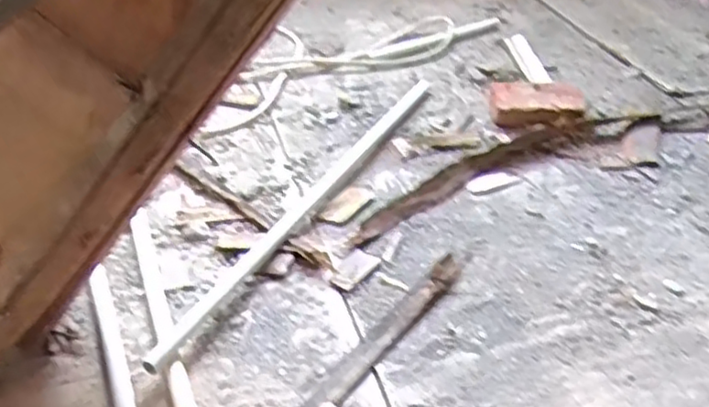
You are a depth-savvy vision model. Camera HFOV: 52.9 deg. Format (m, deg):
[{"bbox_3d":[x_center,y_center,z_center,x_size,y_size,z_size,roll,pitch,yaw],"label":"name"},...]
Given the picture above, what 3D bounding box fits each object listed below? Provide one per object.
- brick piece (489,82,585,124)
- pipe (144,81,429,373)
[{"bbox_3d":[0.326,-0.175,1.279,0.162,0.047,0.113,6,38,8],"label":"brick piece"},{"bbox_3d":[-0.047,-0.025,1.076,0.032,0.037,0.791,18,41,22],"label":"pipe"}]

